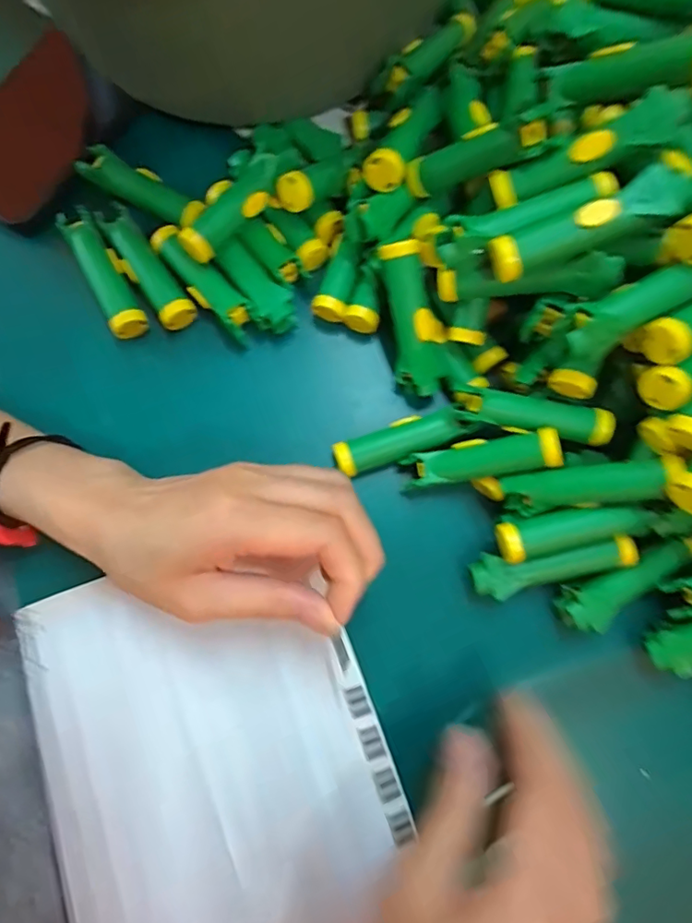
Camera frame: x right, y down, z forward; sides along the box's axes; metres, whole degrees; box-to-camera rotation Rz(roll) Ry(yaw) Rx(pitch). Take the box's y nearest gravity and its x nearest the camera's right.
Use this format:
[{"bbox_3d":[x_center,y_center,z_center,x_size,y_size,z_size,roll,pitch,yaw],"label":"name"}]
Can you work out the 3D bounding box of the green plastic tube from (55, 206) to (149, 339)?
[{"bbox_3d":[-0.140,-0.111,0.306,0.025,0.018,0.076,-28,81,-6],"label":"green plastic tube"}]

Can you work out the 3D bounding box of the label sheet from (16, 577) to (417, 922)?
[{"bbox_3d":[-0.073,0.154,0.266,0.179,0.023,0.202,-22,76,3],"label":"label sheet"}]

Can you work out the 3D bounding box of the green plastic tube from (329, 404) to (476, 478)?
[{"bbox_3d":[0.029,-0.012,0.289,0.072,0.014,0.020,-19,80,-5],"label":"green plastic tube"}]

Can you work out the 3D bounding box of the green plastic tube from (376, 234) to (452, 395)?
[{"bbox_3d":[0.037,-0.077,0.284,0.026,0.018,0.079,-17,112,-5],"label":"green plastic tube"}]

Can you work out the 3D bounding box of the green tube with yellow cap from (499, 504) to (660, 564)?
[{"bbox_3d":[0.112,0.035,0.264,0.071,0.030,0.019,-11,79,-4],"label":"green tube with yellow cap"}]

